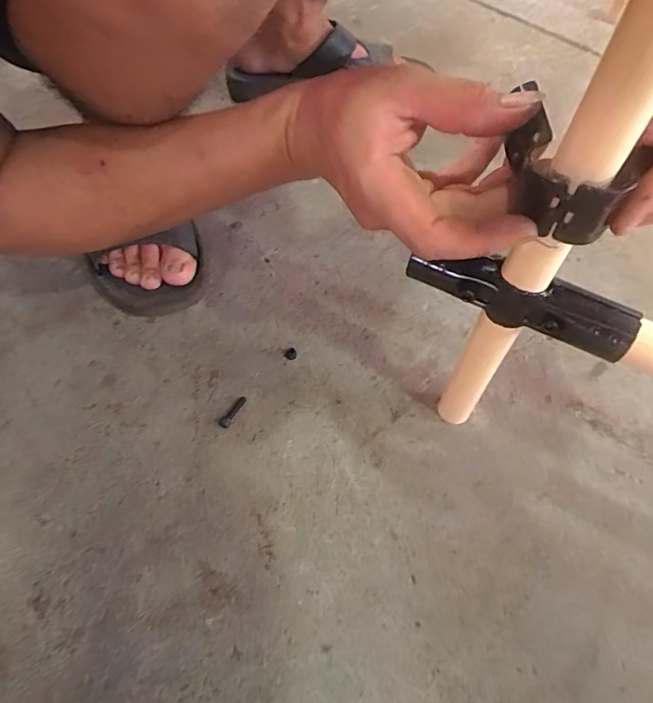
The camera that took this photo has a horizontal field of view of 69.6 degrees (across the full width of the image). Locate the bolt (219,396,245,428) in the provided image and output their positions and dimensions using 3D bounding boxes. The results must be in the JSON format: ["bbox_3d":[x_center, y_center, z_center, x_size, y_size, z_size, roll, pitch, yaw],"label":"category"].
[{"bbox_3d":[-0.081,0.052,0.406,0.010,0.008,0.033,28,62,14],"label":"bolt"}]

